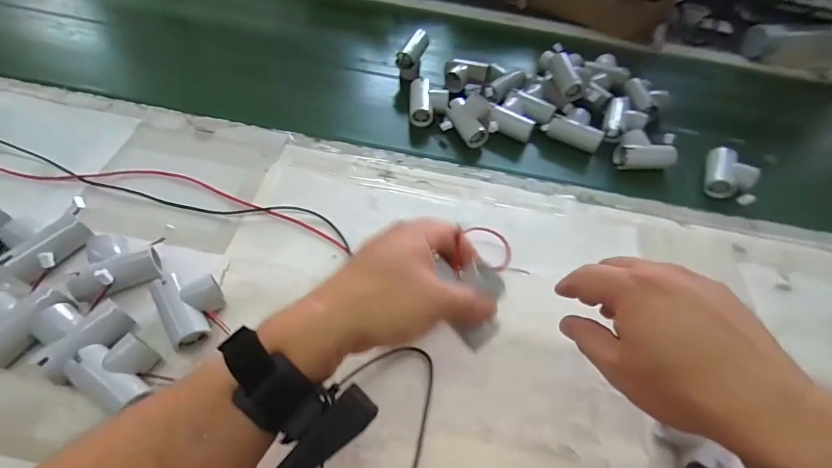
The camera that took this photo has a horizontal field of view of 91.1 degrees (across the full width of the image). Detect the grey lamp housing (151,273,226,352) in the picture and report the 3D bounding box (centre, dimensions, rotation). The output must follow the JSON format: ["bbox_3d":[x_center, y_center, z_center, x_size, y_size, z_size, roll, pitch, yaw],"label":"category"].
[{"bbox_3d":[-0.213,0.071,0.393,0.052,0.032,0.072,-26,62,-22],"label":"grey lamp housing"}]

